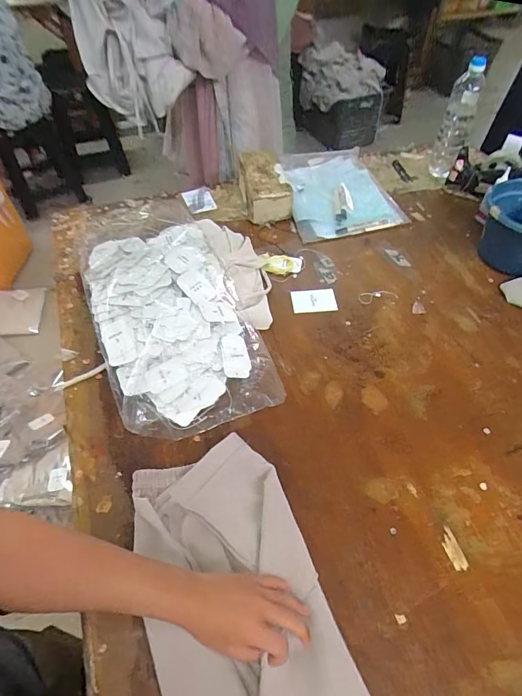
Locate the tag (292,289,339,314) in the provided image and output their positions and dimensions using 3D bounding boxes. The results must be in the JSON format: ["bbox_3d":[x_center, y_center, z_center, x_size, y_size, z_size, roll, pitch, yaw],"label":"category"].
[{"bbox_3d":[0.111,-0.101,0.853,0.091,0.007,0.063,-4,61,-4],"label":"tag"}]

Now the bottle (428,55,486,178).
[{"bbox_3d":[0.476,-0.546,0.996,0.072,0.272,0.056,22,56,19],"label":"bottle"}]

